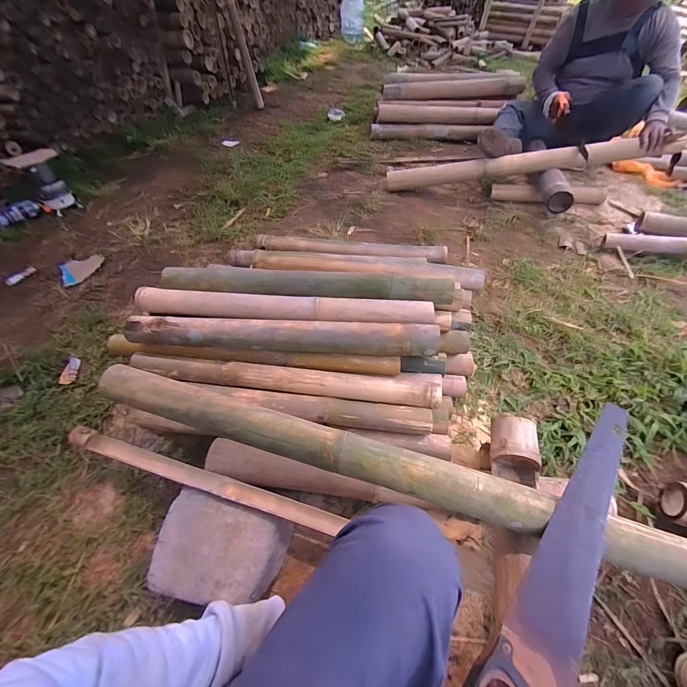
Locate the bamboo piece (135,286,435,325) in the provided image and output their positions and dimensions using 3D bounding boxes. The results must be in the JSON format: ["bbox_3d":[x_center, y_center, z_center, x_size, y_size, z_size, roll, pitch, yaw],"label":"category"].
[{"bbox_3d":[-0.143,-0.075,0.799,0.689,0.068,0.071,5,48,3],"label":"bamboo piece"}]

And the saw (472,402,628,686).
[{"bbox_3d":[0.335,0.319,0.520,0.114,0.040,0.485,26,71,21],"label":"saw"}]

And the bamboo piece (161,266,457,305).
[{"bbox_3d":[-0.092,-0.140,0.813,0.696,0.070,0.085,5,48,3],"label":"bamboo piece"}]

